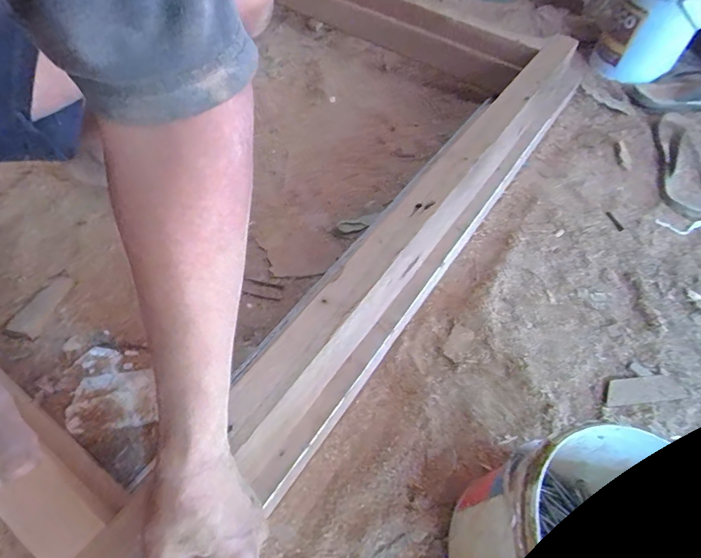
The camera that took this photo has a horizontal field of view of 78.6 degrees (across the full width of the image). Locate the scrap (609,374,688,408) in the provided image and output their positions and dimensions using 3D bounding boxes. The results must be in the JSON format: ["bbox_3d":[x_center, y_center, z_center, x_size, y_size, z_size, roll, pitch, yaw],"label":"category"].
[{"bbox_3d":[0.388,0.146,0.567,0.112,0.004,0.034,-5,57,-7],"label":"scrap"}]

